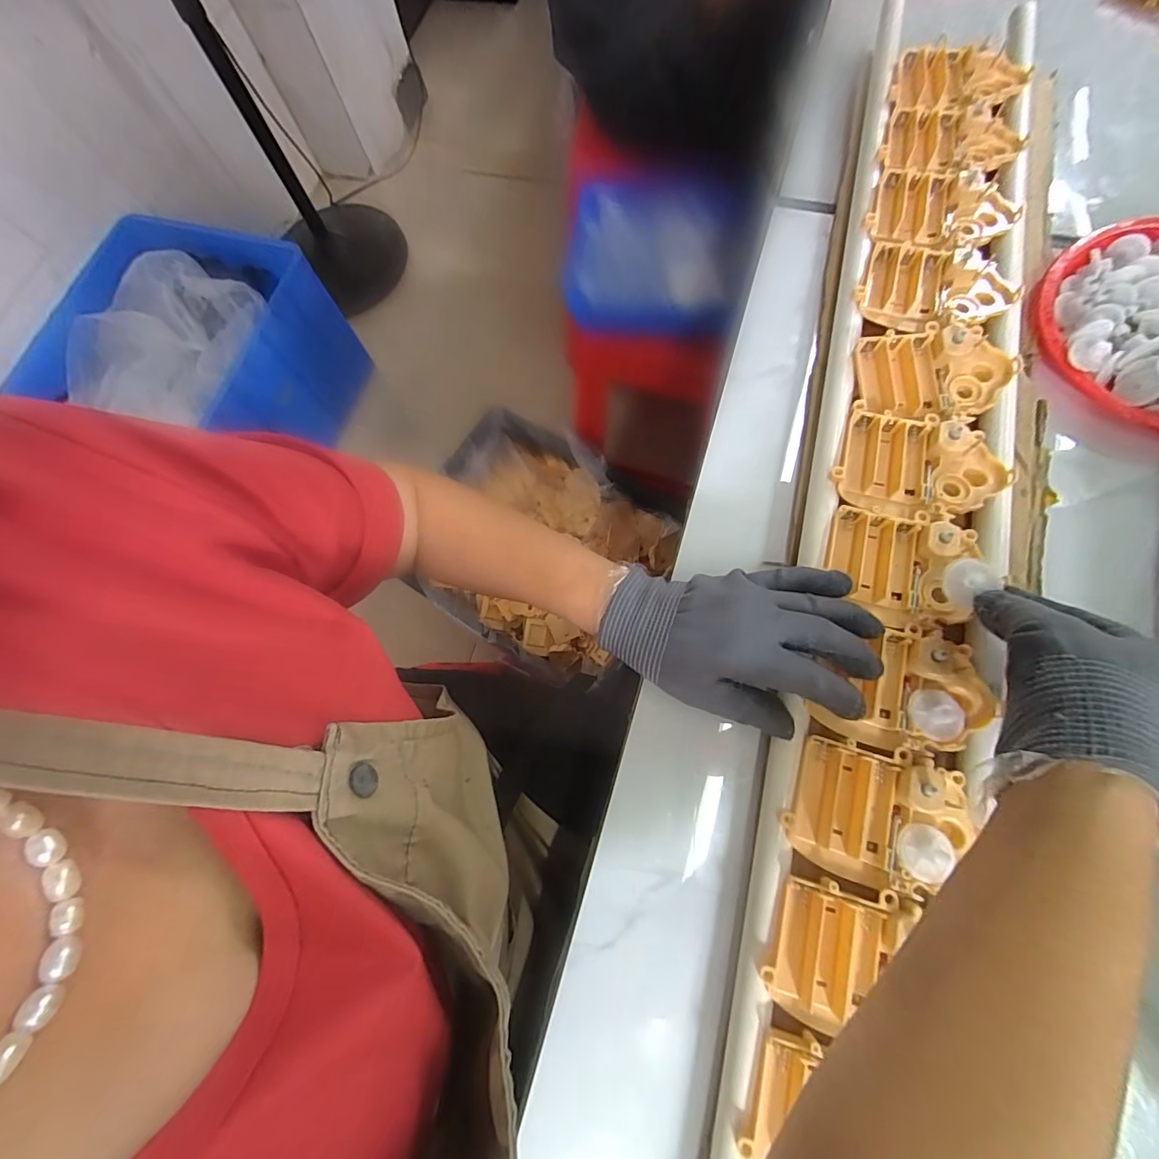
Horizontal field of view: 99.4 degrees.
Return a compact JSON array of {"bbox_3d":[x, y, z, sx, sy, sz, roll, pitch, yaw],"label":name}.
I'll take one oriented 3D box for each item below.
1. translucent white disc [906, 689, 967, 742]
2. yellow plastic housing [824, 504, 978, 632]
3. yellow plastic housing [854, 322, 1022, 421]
[{"bbox_3d":[0.203,0.077,0.280,0.028,0.010,0.028,-7,72,21],"label":"translucent white disc"},{"bbox_3d":[0.201,-0.007,0.305,0.079,0.029,0.070,12,76,1],"label":"yellow plastic housing"},{"bbox_3d":[0.248,-0.142,0.335,0.098,0.022,0.064,1,74,6],"label":"yellow plastic housing"}]

